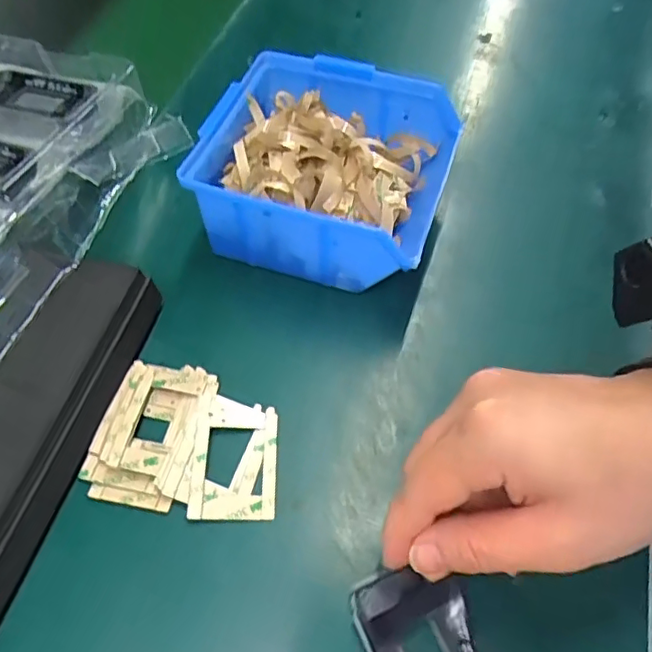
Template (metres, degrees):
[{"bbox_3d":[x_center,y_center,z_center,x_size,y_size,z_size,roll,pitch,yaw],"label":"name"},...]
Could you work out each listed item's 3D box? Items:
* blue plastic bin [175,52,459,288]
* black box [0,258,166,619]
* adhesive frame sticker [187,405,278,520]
[{"bbox_3d":[0.002,-0.087,0.336,0.131,0.065,0.123,15,58,10],"label":"blue plastic bin"},{"bbox_3d":[-0.141,0.062,0.260,0.057,0.036,0.211,12,57,8],"label":"black box"},{"bbox_3d":[-0.044,0.065,0.275,0.039,0.004,0.055,3,59,-5],"label":"adhesive frame sticker"}]

